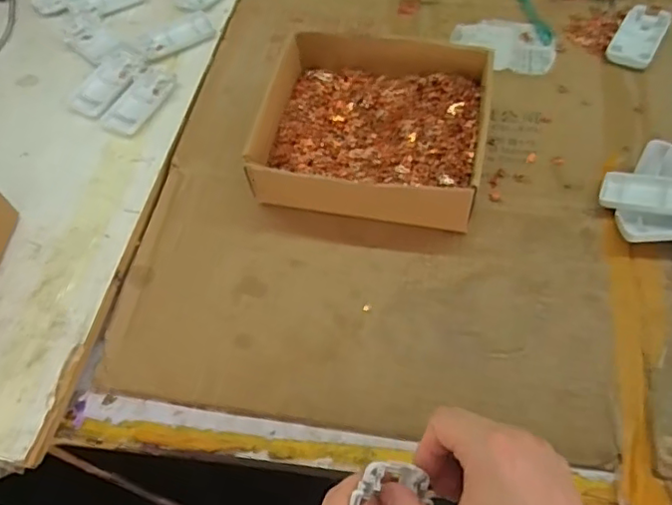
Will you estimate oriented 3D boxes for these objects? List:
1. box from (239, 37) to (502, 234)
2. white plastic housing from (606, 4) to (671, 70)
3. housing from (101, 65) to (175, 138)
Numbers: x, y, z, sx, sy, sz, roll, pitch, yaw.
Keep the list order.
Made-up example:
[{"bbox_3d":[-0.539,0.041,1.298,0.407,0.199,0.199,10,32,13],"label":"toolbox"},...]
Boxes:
[{"bbox_3d":[0.032,-0.123,0.579,0.220,0.067,0.200,9,60,9],"label":"box"},{"bbox_3d":[0.331,-0.237,0.642,0.046,0.013,0.097,27,65,18],"label":"white plastic housing"},{"bbox_3d":[-0.221,-0.172,0.663,0.047,0.008,0.101,20,63,14],"label":"housing"}]

